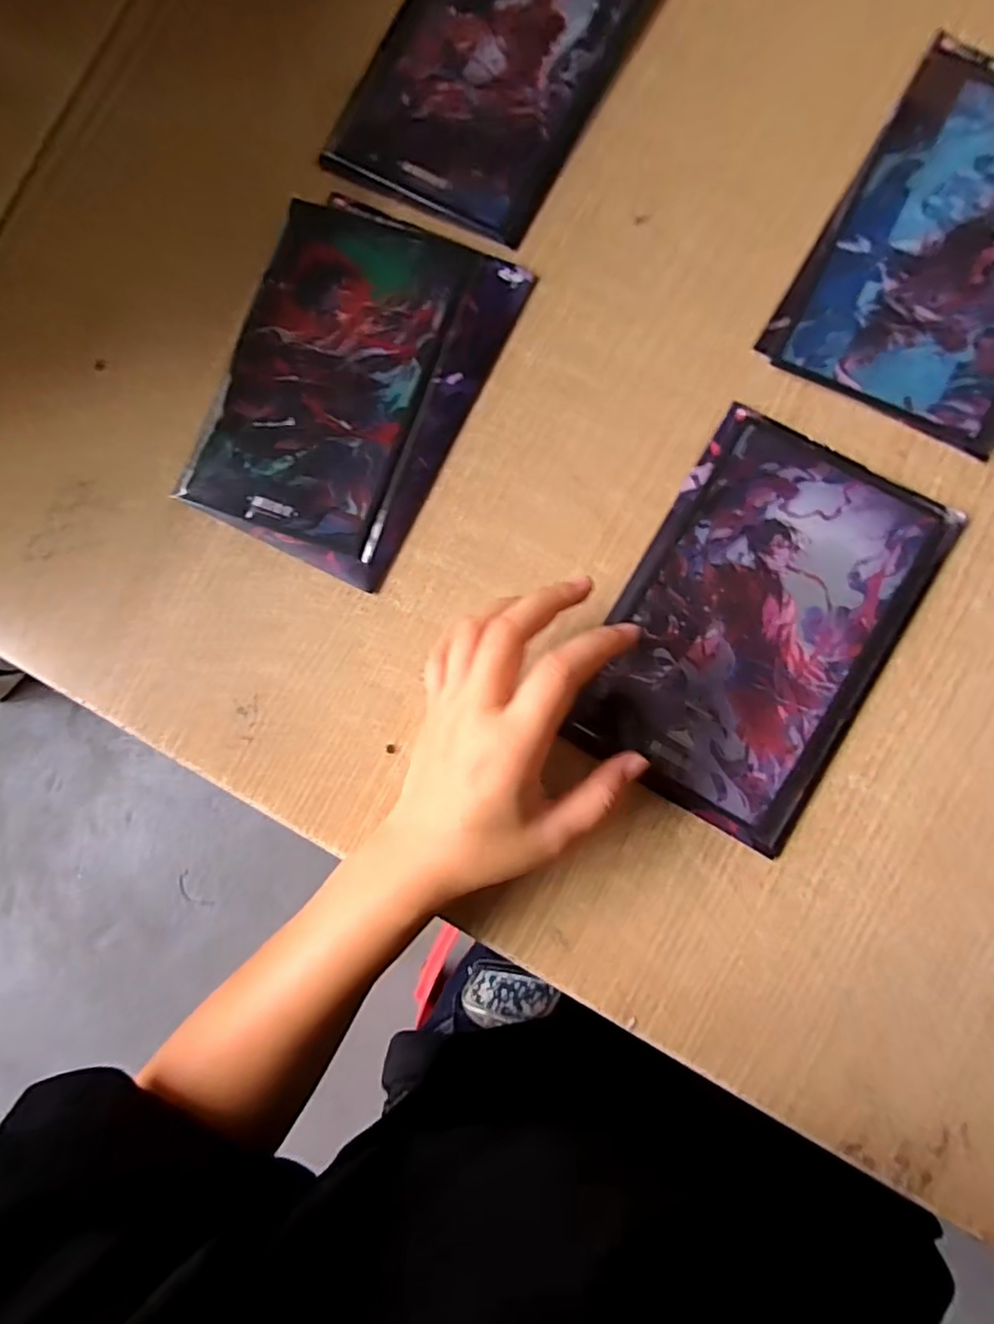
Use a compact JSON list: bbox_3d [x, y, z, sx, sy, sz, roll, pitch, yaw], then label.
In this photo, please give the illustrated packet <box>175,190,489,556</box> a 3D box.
[{"bbox_3d":[-0.088,-0.150,0.320,0.109,0.008,0.171,20,87,6],"label":"illustrated packet"}]

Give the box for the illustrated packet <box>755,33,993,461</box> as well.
[{"bbox_3d":[0.227,-0.204,0.295,0.121,0.008,0.184,30,88,7],"label":"illustrated packet"}]

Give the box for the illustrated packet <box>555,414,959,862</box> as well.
[{"bbox_3d":[0.125,-0.019,0.289,0.122,0.006,0.186,29,88,7],"label":"illustrated packet"}]

